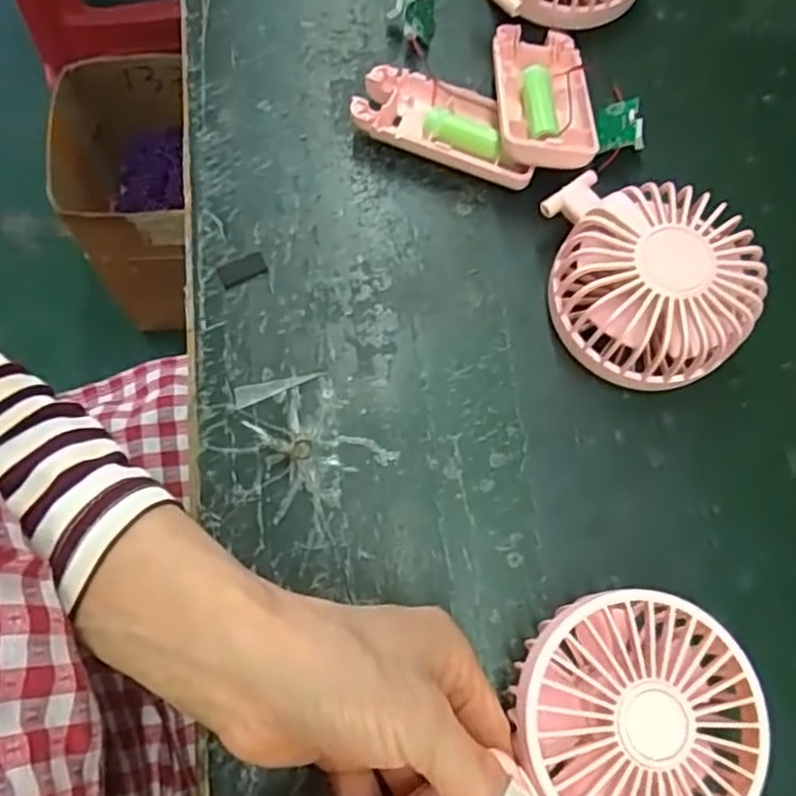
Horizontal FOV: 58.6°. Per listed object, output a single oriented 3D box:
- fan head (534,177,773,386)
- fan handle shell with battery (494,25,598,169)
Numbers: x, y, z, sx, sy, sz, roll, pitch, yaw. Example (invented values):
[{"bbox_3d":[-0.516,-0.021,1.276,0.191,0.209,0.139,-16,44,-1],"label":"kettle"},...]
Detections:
[{"bbox_3d":[0.112,-0.055,0.320,0.086,0.047,0.098,-1,73,-2],"label":"fan head"},{"bbox_3d":[0.071,-0.151,0.352,0.045,0.014,0.092,2,59,-1],"label":"fan handle shell with battery"}]

